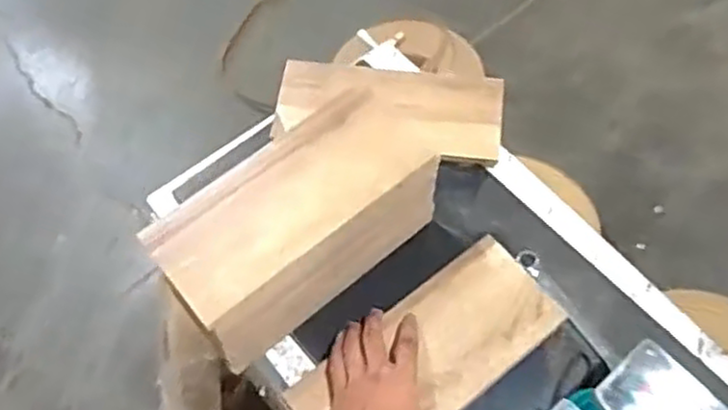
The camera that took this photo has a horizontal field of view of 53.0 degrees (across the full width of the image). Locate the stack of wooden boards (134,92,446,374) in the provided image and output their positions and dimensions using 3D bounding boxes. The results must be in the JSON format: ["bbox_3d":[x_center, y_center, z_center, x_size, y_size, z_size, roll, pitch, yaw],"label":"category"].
[{"bbox_3d":[-0.075,0.022,0.823,0.290,0.137,0.139,-37,66,-17],"label":"stack of wooden boards"}]

